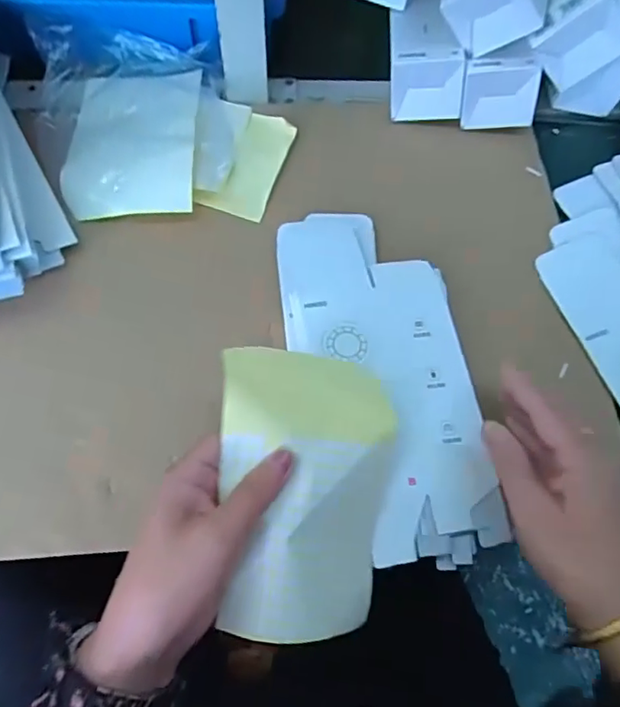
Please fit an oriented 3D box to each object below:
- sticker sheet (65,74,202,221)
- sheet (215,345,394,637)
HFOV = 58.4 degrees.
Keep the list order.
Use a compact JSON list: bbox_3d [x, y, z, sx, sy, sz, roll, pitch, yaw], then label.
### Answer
[{"bbox_3d":[-0.161,-0.195,0.495,0.113,0.018,0.173,-2,70,0],"label":"sticker sheet"},{"bbox_3d":[0.002,0.086,0.351,0.118,0.026,0.170,8,79,-27],"label":"sheet"}]

